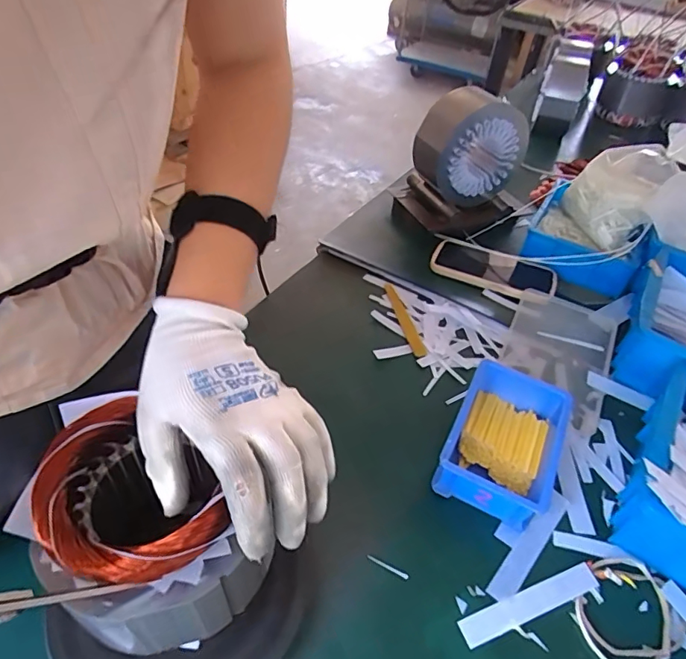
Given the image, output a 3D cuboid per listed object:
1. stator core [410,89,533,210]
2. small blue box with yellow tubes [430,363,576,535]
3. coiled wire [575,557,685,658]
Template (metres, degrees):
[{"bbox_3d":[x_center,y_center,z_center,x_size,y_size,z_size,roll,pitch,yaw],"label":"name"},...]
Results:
[{"bbox_3d":[0.186,-0.269,0.730,0.143,0.134,0.095,-19,51,-24],"label":"stator core"},{"bbox_3d":[0.156,0.109,0.487,0.098,0.053,0.146,23,47,16],"label":"small blue box with yellow tubes"},{"bbox_3d":[0.233,0.230,0.406,0.084,0.009,0.079,4,45,-4],"label":"coiled wire"}]

